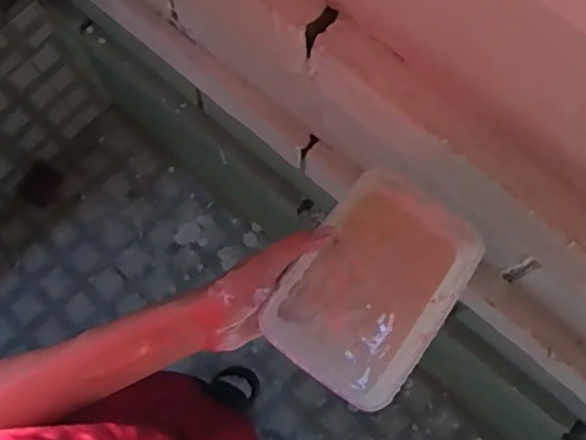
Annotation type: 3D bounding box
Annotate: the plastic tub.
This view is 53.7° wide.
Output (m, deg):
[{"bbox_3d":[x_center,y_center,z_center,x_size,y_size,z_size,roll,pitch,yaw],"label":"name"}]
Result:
[{"bbox_3d":[0.065,0.050,0.453,0.114,0.049,0.172,35,76,10],"label":"plastic tub"}]

